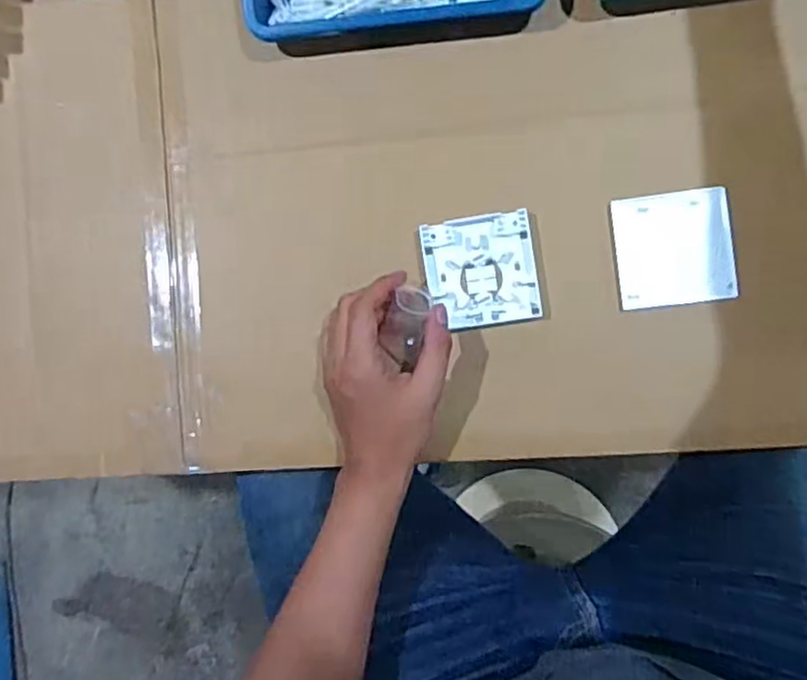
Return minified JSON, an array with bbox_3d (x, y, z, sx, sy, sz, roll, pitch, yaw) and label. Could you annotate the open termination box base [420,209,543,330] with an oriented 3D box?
[{"bbox_3d":[0.062,-0.056,0.541,0.085,0.012,0.087,-8,89,7],"label":"open termination box base"}]

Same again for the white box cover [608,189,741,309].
[{"bbox_3d":[0.211,-0.071,0.527,0.087,0.013,0.087,-7,89,7],"label":"white box cover"}]

